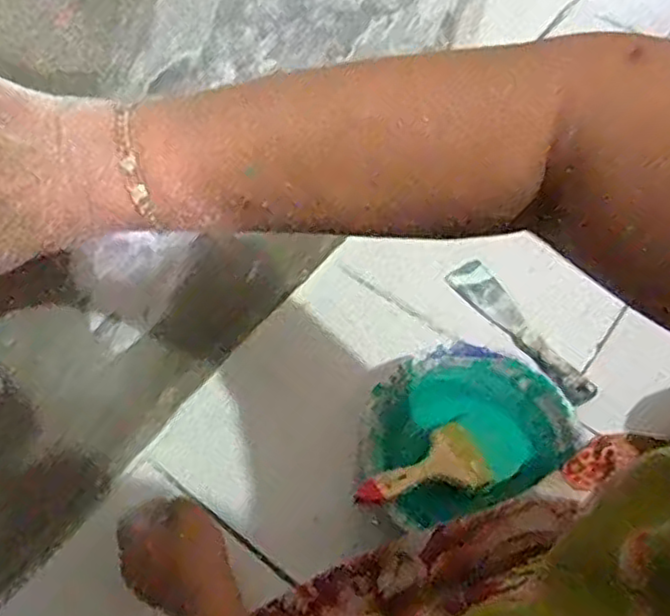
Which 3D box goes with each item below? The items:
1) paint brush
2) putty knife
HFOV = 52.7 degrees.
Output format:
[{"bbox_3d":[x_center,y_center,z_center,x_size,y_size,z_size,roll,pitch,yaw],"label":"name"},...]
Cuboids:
[{"bbox_3d":[0.081,0.147,0.612,0.150,0.009,0.061,-12,57,-38],"label":"paint brush"},{"bbox_3d":[0.202,0.022,0.734,0.041,0.016,0.197,-33,66,-19],"label":"putty knife"}]

